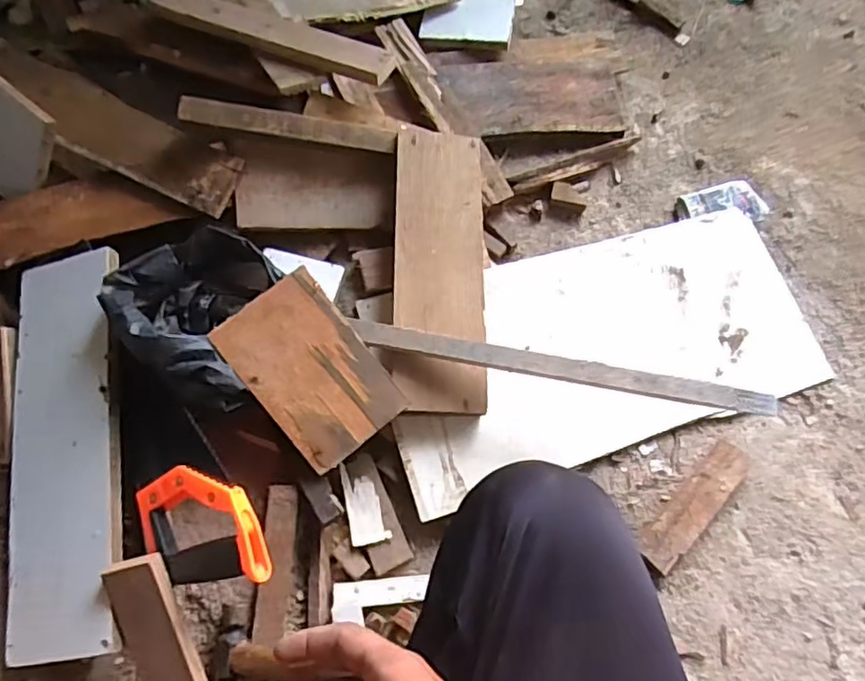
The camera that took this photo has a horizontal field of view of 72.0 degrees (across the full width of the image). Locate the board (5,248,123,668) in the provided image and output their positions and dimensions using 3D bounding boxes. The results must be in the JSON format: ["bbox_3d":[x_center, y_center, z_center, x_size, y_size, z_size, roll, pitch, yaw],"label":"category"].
[{"bbox_3d":[-0.373,0.105,0.603,0.126,0.013,0.395,-10,76,12],"label":"board"}]

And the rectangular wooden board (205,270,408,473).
[{"bbox_3d":[-0.126,0.032,0.624,0.121,0.007,0.186,-38,96,-11],"label":"rectangular wooden board"}]

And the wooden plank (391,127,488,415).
[{"bbox_3d":[0.010,-0.088,0.700,0.105,0.012,0.340,3,76,-10],"label":"wooden plank"}]

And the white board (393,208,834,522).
[{"bbox_3d":[0.212,0.001,0.745,0.552,0.022,0.259,-17,71,-9],"label":"white board"}]

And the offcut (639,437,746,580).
[{"bbox_3d":[0.301,0.188,0.682,0.172,0.020,0.048,-41,76,-16],"label":"offcut"}]

